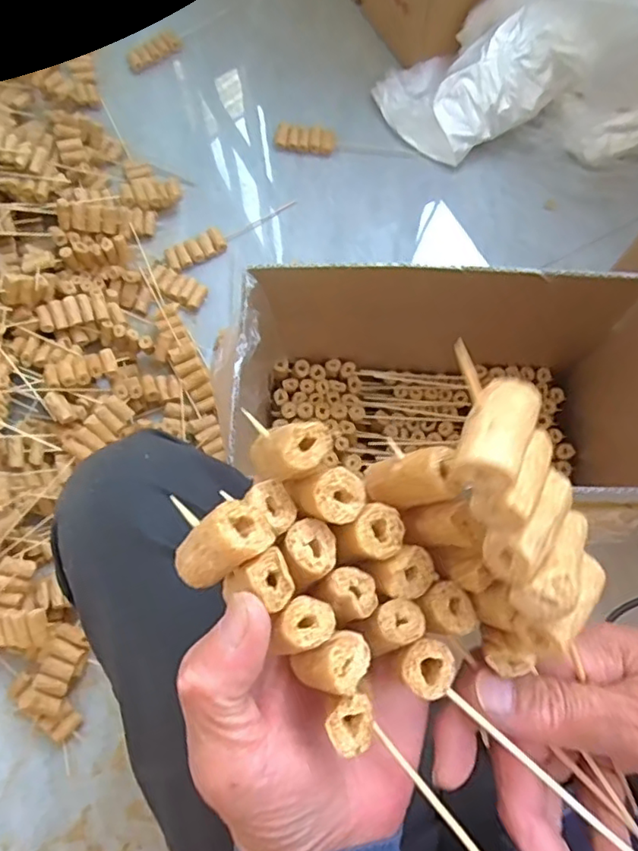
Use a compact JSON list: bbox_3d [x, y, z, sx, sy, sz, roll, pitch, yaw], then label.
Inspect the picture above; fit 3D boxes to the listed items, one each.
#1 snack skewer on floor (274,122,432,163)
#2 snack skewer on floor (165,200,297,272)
[{"bbox_3d":[0.049,-0.441,0.967,0.246,0.022,0.046,14,73,4],"label":"snack skewer on floor"},{"bbox_3d":[-0.128,-0.290,0.910,0.210,0.018,0.035,-28,75,-8],"label":"snack skewer on floor"}]

